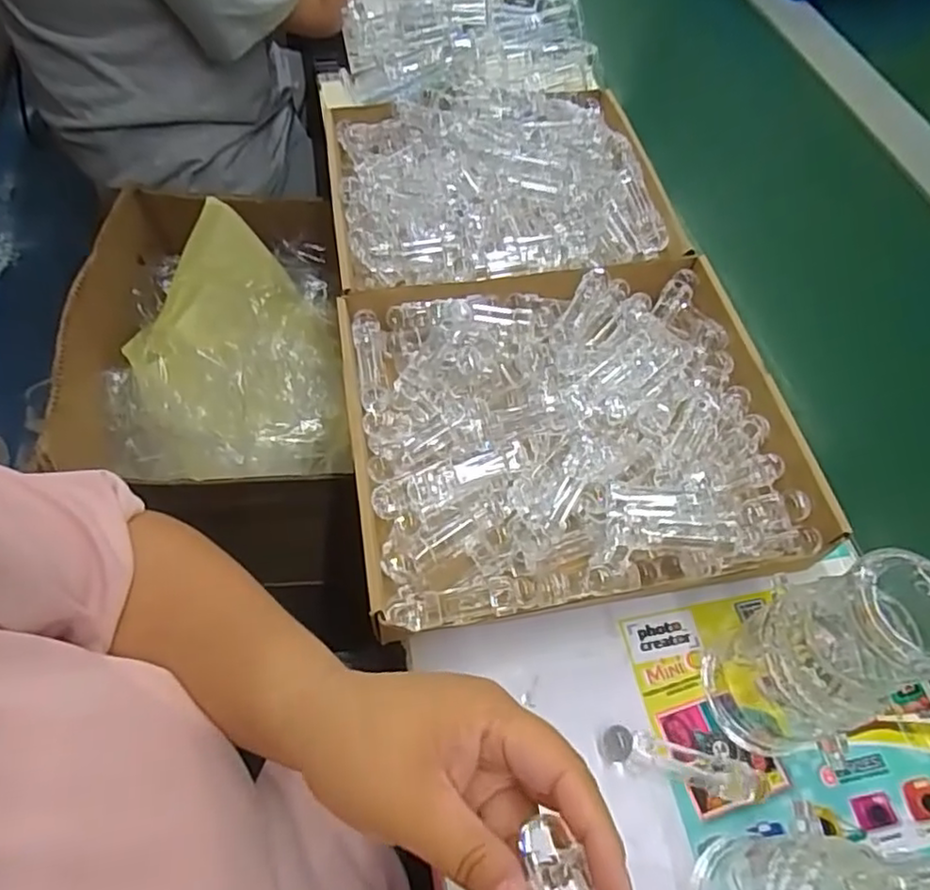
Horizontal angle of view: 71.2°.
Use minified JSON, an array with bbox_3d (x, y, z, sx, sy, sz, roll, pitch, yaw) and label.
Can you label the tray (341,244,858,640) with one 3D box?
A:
[{"bbox_3d":[0.076,-0.020,0.488,0.319,0.063,0.279,-8,59,-7],"label":"tray"}]

